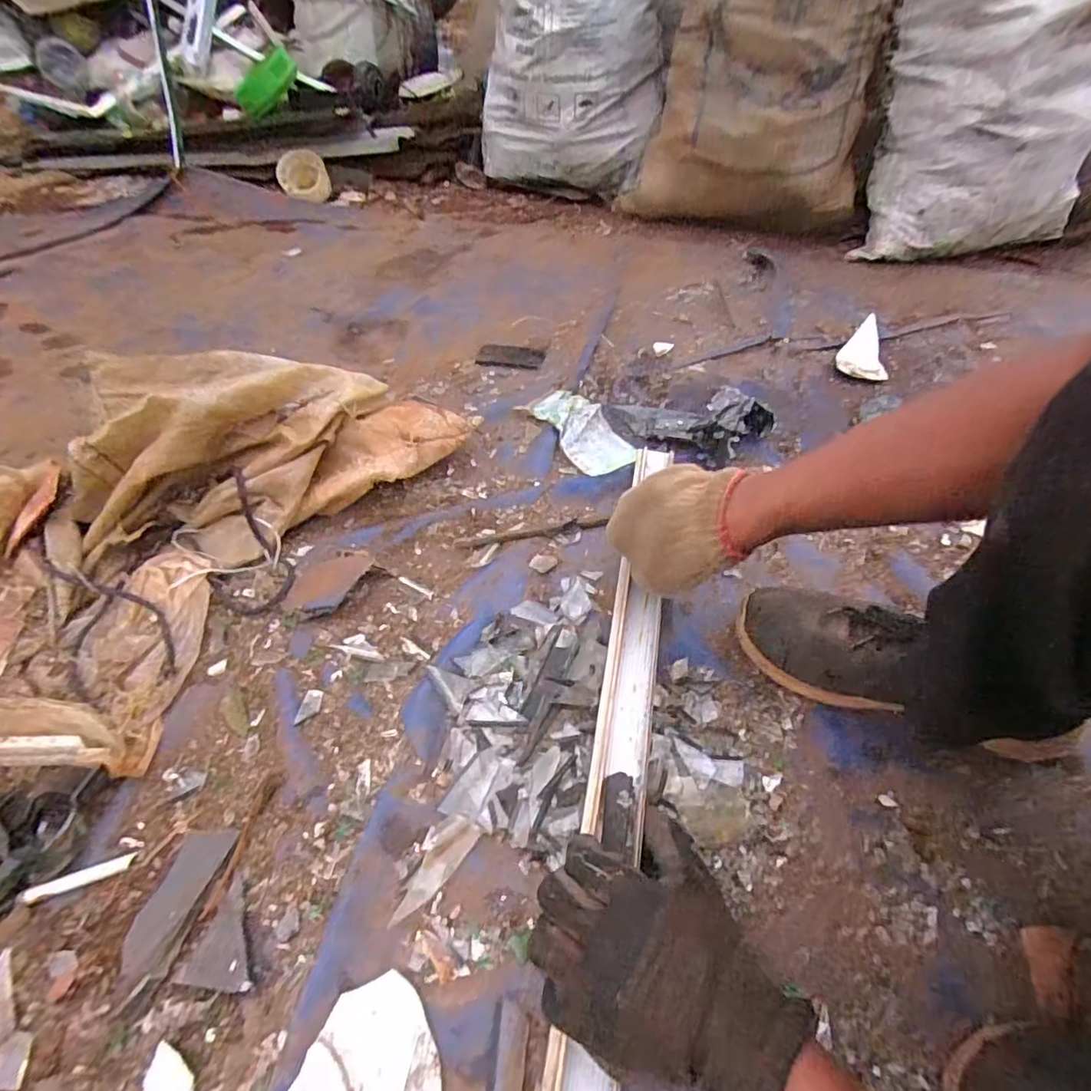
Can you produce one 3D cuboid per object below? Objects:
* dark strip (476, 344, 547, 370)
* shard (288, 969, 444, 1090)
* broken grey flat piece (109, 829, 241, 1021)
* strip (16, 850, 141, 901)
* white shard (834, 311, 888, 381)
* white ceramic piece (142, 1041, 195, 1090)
[{"bbox_3d":[-0.051,-0.281,0.838,0.097,0.010,0.058,0,50,-2],"label":"dark strip"},{"bbox_3d":[-0.099,0.308,0.316,0.081,0.024,0.093,-28,57,-23],"label":"shard"},{"bbox_3d":[-0.253,0.246,0.378,0.038,0.007,0.106,11,51,7],"label":"broken grey flat piece"},{"bbox_3d":[-0.320,0.228,0.387,0.063,0.004,0.010,-10,50,-30],"label":"strip"},{"bbox_3d":[0.509,-0.311,0.886,0.074,0.022,0.171,26,54,18],"label":"white shard"},{"bbox_3d":[-0.221,0.312,0.327,0.035,0.005,0.026,27,55,19],"label":"white ceramic piece"}]

